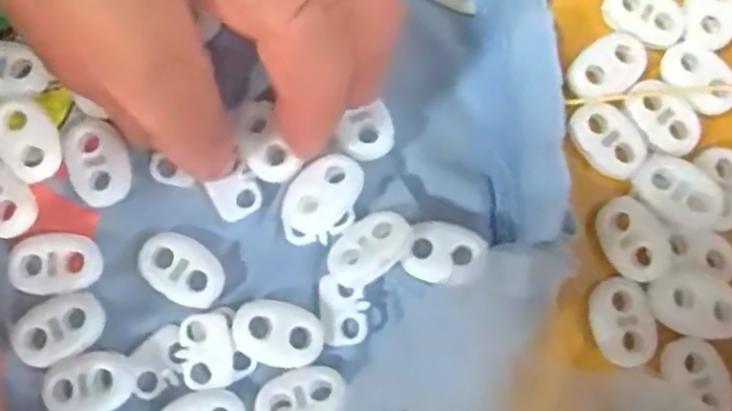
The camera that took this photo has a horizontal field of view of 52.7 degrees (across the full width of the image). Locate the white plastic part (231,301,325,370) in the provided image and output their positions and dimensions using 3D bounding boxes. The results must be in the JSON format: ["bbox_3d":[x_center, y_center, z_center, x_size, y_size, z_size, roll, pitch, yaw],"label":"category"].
[{"bbox_3d":[-0.021,0.031,0.180,0.022,0.006,0.015,10,80,1],"label":"white plastic part"}]

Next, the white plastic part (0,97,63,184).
[{"bbox_3d":[-0.086,-0.017,0.185,0.015,0.004,0.021,-29,83,-6],"label":"white plastic part"}]

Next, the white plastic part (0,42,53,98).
[{"bbox_3d":[-0.094,-0.034,0.190,0.023,0.005,0.014,9,81,-1],"label":"white plastic part"}]

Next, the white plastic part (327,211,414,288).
[{"bbox_3d":[0.001,0.011,0.181,0.022,0.009,0.014,-41,83,-7],"label":"white plastic part"}]

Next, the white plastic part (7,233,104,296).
[{"bbox_3d":[-0.077,0.014,0.182,0.021,0.005,0.015,2,81,-2],"label":"white plastic part"}]

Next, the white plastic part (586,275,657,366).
[{"bbox_3d":[0.064,0.029,0.184,0.014,0.004,0.022,-11,81,-4],"label":"white plastic part"}]

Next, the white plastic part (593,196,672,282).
[{"bbox_3d":[0.068,0.008,0.186,0.014,0.004,0.021,-32,83,-7],"label":"white plastic part"}]

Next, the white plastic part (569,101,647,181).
[{"bbox_3d":[0.064,-0.017,0.194,0.015,0.004,0.021,-38,84,-7],"label":"white plastic part"}]

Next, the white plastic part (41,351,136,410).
[{"bbox_3d":[-0.067,0.043,0.178,0.021,0.006,0.015,-8,80,-2],"label":"white plastic part"}]

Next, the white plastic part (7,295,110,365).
[{"bbox_3d":[-0.075,0.030,0.180,0.022,0.004,0.014,-21,81,-5],"label":"white plastic part"}]

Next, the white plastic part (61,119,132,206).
[{"bbox_3d":[-0.068,-0.011,0.187,0.015,0.005,0.022,-14,82,-4],"label":"white plastic part"}]

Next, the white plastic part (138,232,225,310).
[{"bbox_3d":[-0.046,0.016,0.184,0.022,0.005,0.015,24,80,3],"label":"white plastic part"}]

